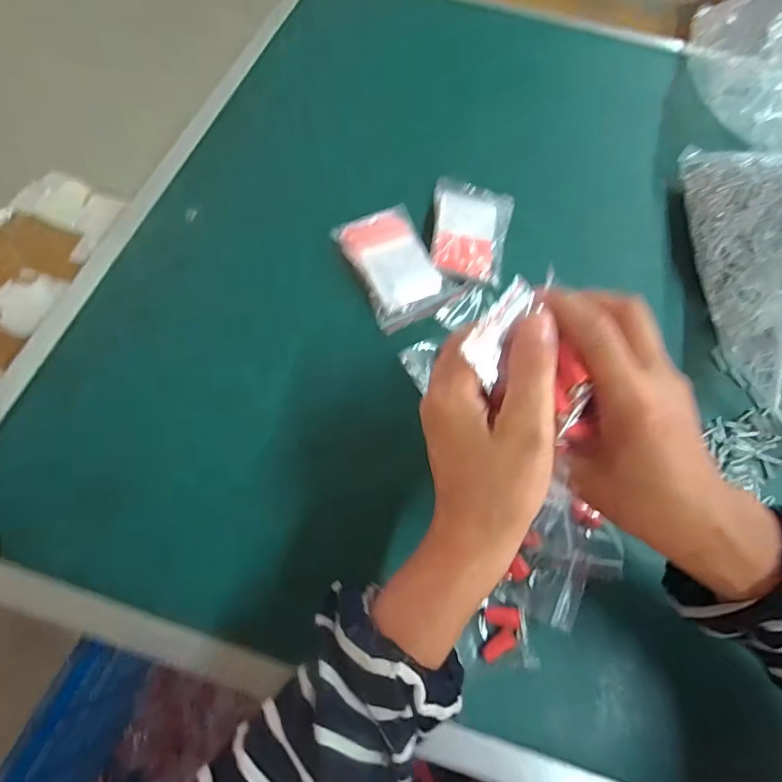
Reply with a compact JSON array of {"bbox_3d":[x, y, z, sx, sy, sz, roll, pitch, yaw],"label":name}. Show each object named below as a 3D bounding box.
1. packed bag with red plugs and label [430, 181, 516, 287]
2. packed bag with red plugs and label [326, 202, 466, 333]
[{"bbox_3d":[0.075,-0.154,0.410,0.073,0.016,0.121,10,68,1],"label":"packed bag with red plugs and label"},{"bbox_3d":[0.004,-0.113,0.388,0.074,0.014,0.112,-26,71,-12],"label":"packed bag with red plugs and label"}]

